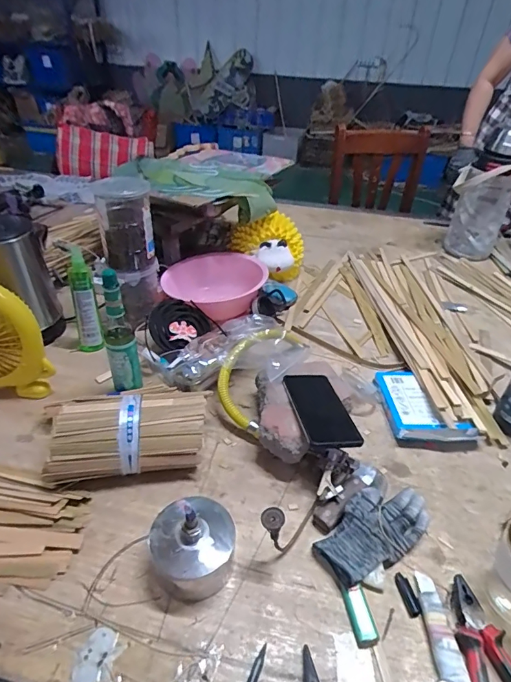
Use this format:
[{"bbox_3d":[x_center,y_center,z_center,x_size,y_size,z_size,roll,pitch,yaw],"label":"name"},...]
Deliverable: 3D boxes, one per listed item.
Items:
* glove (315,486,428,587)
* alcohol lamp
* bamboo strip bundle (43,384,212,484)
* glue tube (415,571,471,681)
[{"bbox_3d":[0.156,0.243,0.544,0.158,0.035,0.085,-26,44,-31],"label":"glove"},{"bbox_3d":[-0.074,0.244,0.502,0.093,0.068,0.093,0,37,0],"label":"alcohol lamp"},{"bbox_3d":[-0.182,0.141,0.612,0.224,0.102,0.099,-6,37,-11],"label":"bamboo strip bundle"},{"bbox_3d":[0.203,0.331,0.443,0.029,0.017,0.163,-1,37,-2],"label":"glue tube"}]

